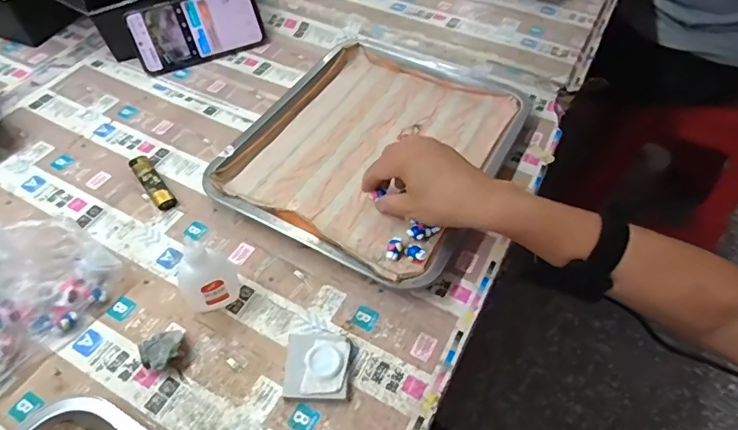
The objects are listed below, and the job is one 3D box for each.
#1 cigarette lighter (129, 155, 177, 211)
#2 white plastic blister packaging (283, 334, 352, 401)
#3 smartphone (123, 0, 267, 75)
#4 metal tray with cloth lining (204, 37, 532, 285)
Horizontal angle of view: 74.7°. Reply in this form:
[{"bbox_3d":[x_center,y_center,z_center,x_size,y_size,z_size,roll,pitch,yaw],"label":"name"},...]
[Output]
[{"bbox_3d":[-0.229,-0.035,0.511,0.021,0.016,0.081,-31,59,-23],"label":"cigarette lighter"},{"bbox_3d":[-0.041,0.121,0.387,0.051,0.016,0.052,2,53,0],"label":"white plastic blister packaging"},{"bbox_3d":[-0.224,-0.245,0.640,0.165,0.080,0.007,-23,25,-16],"label":"smartphone"},{"bbox_3d":[0.009,-0.084,0.543,0.263,0.030,0.313,24,56,16],"label":"metal tray with cloth lining"}]

